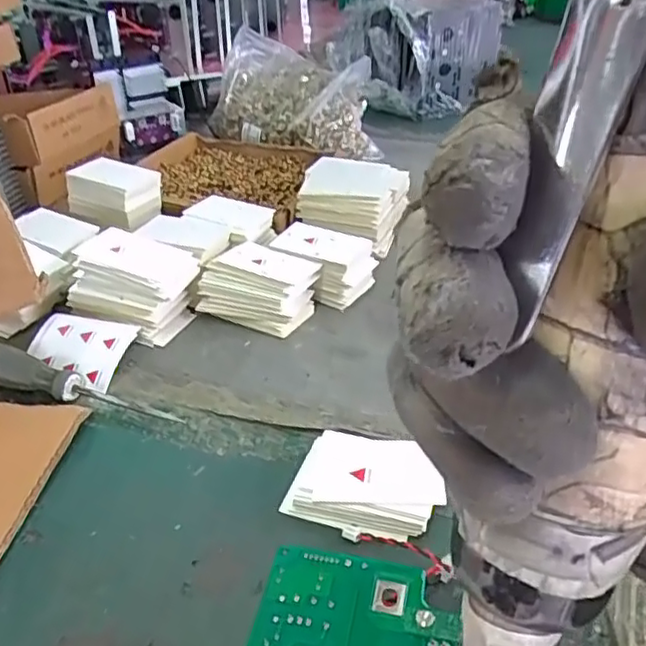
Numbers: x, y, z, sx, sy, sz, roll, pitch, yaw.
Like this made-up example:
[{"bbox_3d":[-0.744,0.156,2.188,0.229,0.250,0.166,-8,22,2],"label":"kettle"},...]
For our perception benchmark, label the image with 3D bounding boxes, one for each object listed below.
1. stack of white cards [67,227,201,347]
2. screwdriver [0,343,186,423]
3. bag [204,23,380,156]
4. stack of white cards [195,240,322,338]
[{"bbox_3d":[-0.165,-0.033,0.573,0.103,0.069,0.065,14,38,19],"label":"stack of white cards"},{"bbox_3d":[-0.202,0.043,0.499,0.196,0.025,0.026,10,36,12],"label":"screwdriver"},{"bbox_3d":[-0.043,-0.319,0.896,0.190,0.102,0.192,-13,38,-20],"label":"bag"},{"bbox_3d":[-0.057,-0.033,0.588,0.102,0.051,0.068,13,37,18],"label":"stack of white cards"}]

